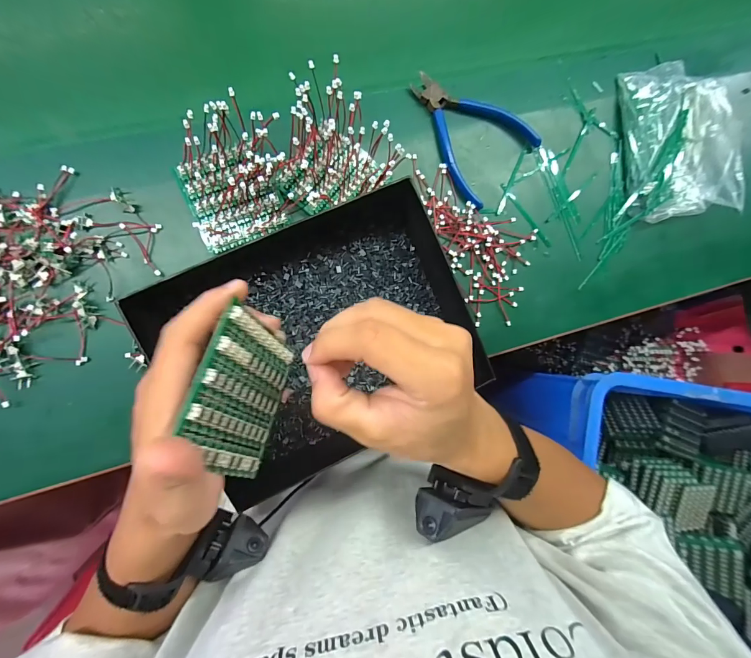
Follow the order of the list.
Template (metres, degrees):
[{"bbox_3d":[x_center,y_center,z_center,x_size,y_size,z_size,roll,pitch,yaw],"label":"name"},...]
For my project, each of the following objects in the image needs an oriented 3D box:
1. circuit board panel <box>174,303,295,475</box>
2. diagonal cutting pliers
[{"bbox_3d":[-0.076,0.039,0.209,0.006,0.075,0.084,6,67,17],"label":"circuit board panel"},{"bbox_3d":[0.093,-0.210,0.379,0.136,0.015,0.107,40,83,-6],"label":"diagonal cutting pliers"}]

